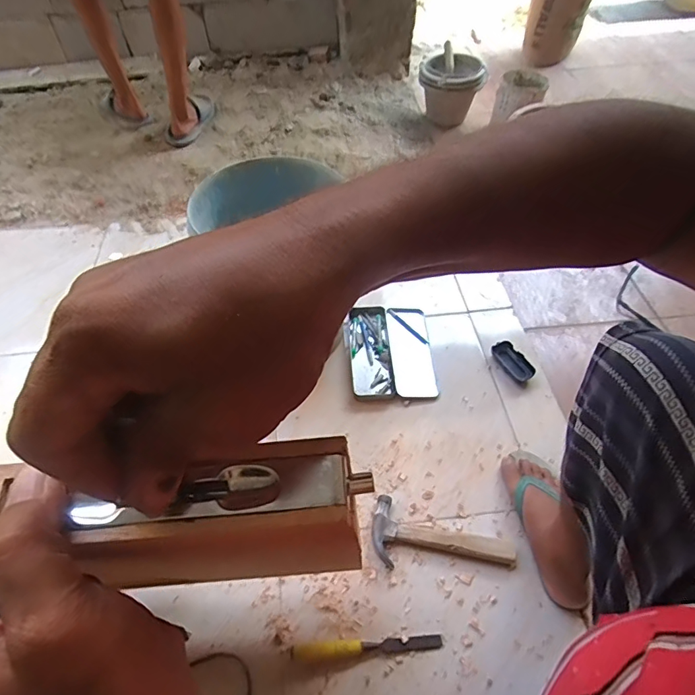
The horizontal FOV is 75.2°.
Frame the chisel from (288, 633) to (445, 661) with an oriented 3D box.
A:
[{"bbox_3d":[0.031,0.475,0.715,0.236,0.020,0.025,-2,53,-2],"label":"chisel"}]

